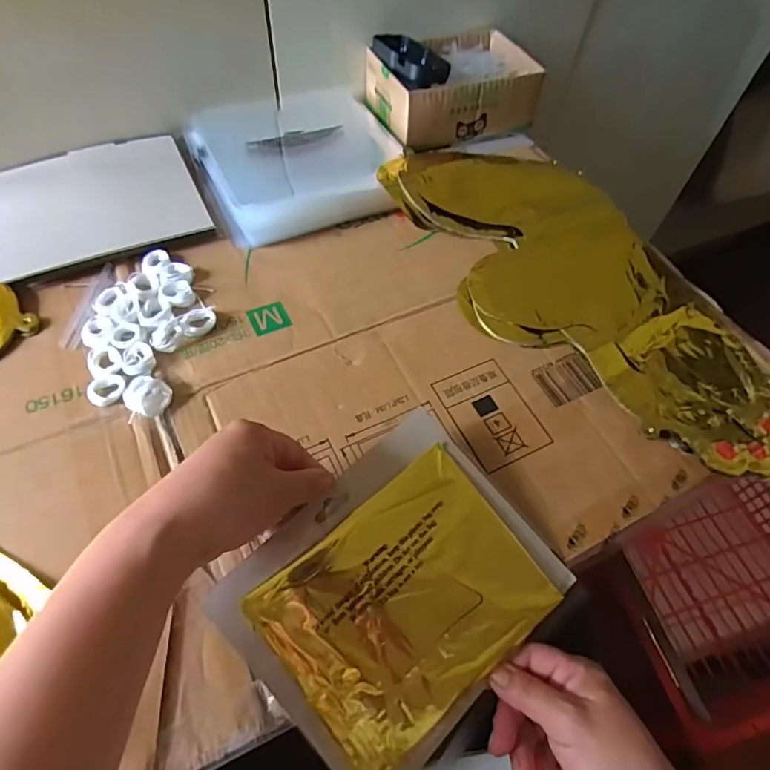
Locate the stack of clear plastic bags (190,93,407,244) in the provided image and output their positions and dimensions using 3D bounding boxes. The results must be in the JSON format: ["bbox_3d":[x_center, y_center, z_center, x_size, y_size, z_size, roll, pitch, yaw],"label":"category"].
[{"bbox_3d":[-0.095,-0.270,0.581,0.229,0.030,0.246,-19,59,-16],"label":"stack of clear plastic bags"}]

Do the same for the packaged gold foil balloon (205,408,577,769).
[{"bbox_3d":[0.012,0.133,0.329,0.190,0.012,0.161,-39,83,-20],"label":"packaged gold foil balloon"}]

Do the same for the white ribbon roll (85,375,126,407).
[{"bbox_3d":[-0.222,0.004,0.401,0.029,0.009,0.025,-9,57,-10],"label":"white ribbon roll"}]

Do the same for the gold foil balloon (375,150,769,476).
[{"bbox_3d":[0.179,-0.110,0.494,0.217,0.031,0.450,-20,59,-17],"label":"gold foil balloon"}]

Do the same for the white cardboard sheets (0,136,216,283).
[{"bbox_3d":[-0.299,-0.192,0.523,0.193,0.014,0.171,-22,60,-18],"label":"white cardboard sheets"}]

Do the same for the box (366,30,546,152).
[{"bbox_3d":[0.083,-0.371,0.627,0.188,0.064,0.140,-21,59,-17],"label":"box"}]

